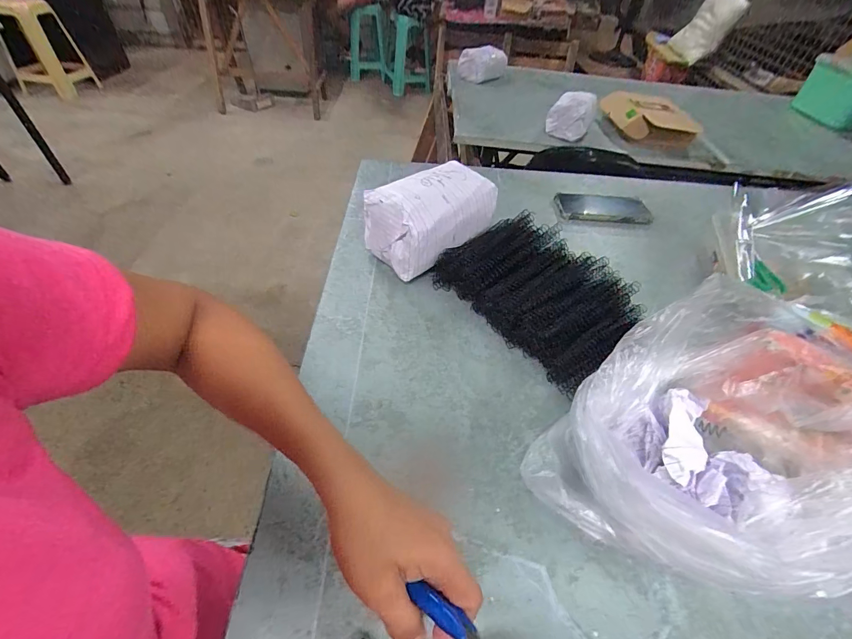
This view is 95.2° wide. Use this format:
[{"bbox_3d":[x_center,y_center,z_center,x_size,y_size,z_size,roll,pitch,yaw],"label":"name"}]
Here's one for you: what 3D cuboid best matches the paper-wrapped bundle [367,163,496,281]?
[{"bbox_3d":[0.008,-0.146,0.572,0.181,0.109,0.116,-31,56,-29],"label":"paper-wrapped bundle"}]

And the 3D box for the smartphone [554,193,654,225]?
[{"bbox_3d":[0.336,-0.215,0.744,0.182,0.009,0.085,2,52,-8],"label":"smartphone"}]

